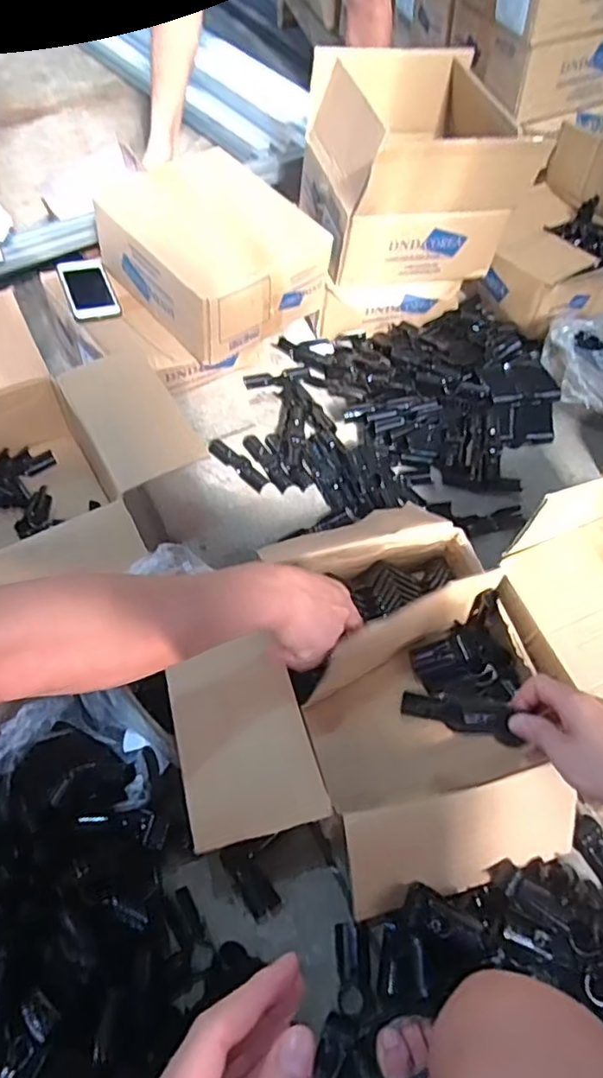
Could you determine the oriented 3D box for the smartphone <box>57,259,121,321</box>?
[{"bbox_3d":[-0.376,-0.442,1.091,0.078,0.014,0.162,-18,59,-15],"label":"smartphone"}]

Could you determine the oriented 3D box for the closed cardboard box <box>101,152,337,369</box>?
[{"bbox_3d":[-0.156,-0.504,1.068,0.283,0.153,0.339,-37,65,-25],"label":"closed cardboard box"}]

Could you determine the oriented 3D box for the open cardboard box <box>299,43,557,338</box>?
[{"bbox_3d":[0.189,-0.631,1.147,0.324,0.358,0.319,-8,57,-9],"label":"open cardboard box"}]

